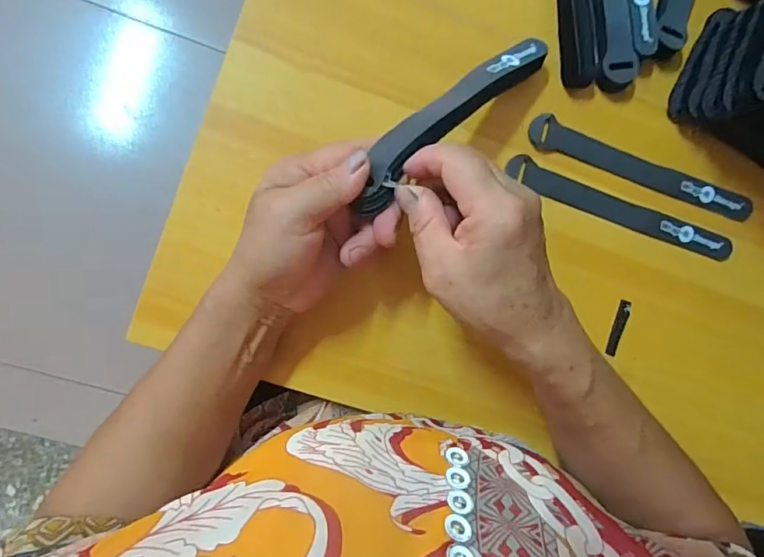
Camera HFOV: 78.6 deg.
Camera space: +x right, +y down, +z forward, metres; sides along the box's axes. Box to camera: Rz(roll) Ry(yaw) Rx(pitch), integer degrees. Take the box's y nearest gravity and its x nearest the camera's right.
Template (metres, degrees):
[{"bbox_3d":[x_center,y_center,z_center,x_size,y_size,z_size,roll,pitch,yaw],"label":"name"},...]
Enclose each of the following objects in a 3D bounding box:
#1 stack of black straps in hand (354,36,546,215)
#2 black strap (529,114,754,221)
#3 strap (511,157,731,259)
[{"bbox_3d":[0.050,-0.108,0.297,0.029,0.017,0.192,48,65,-5],"label":"stack of black straps in hand"},{"bbox_3d":[0.203,-0.083,0.361,0.192,0.004,0.024,18,87,-7],"label":"black strap"},{"bbox_3d":[0.186,-0.052,0.359,0.192,0.004,0.022,19,86,-7],"label":"strap"}]

